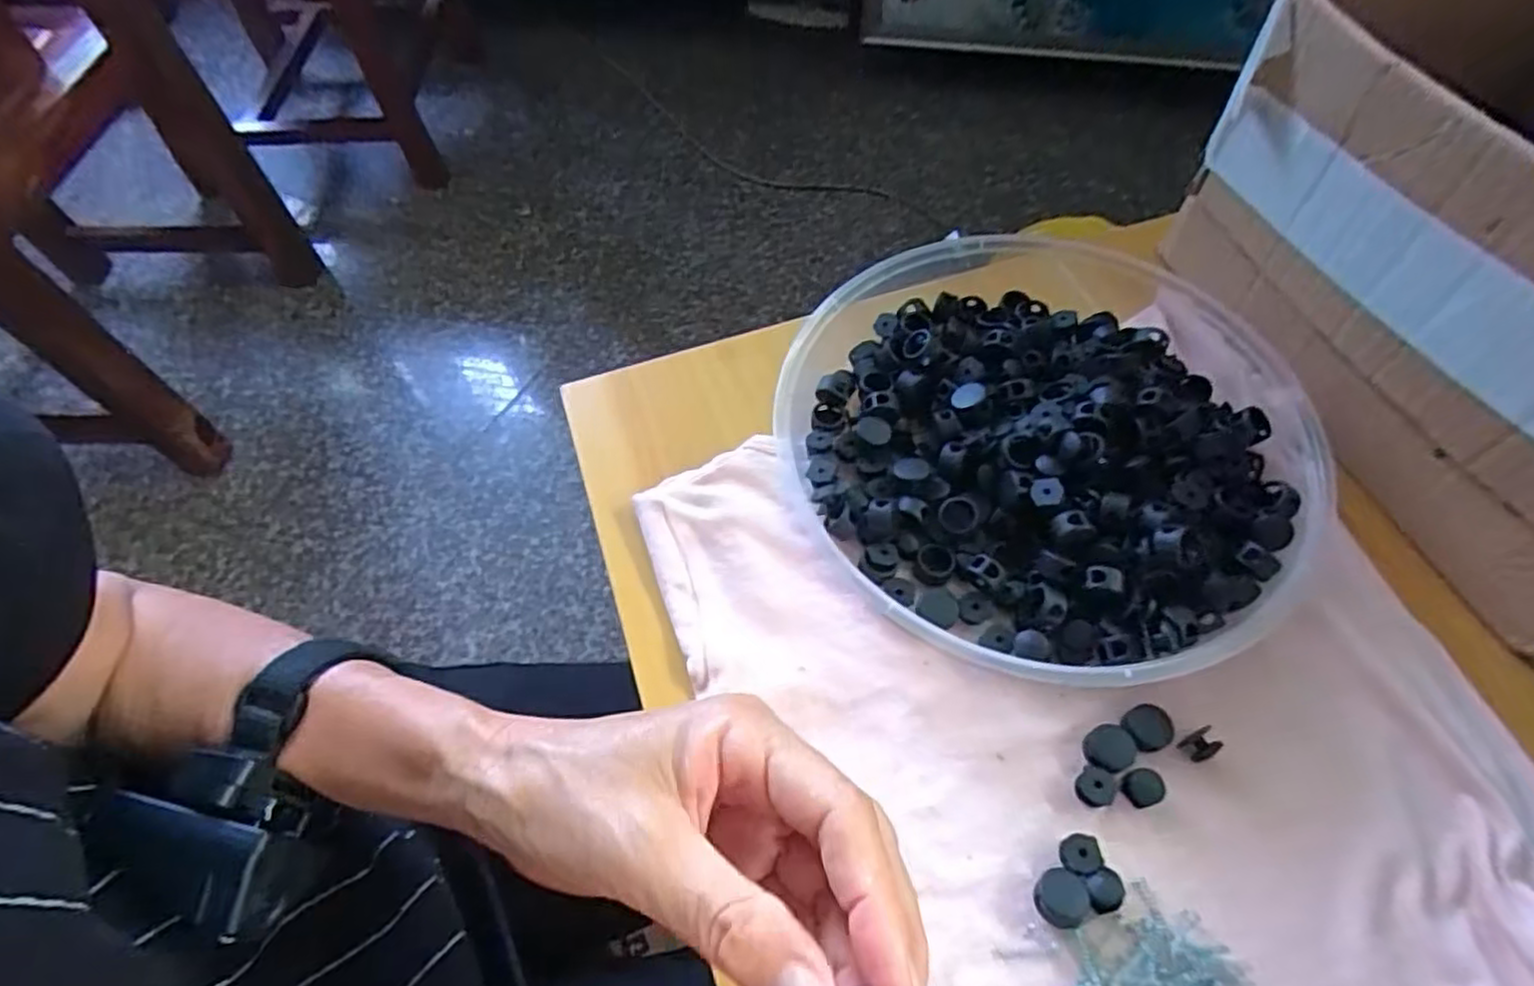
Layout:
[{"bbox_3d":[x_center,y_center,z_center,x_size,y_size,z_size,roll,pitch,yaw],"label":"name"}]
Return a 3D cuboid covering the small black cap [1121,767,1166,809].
[{"bbox_3d":[0.142,0.111,0.276,0.014,0.004,0.013,-1,59,2],"label":"small black cap"}]

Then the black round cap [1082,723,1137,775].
[{"bbox_3d":[0.132,0.099,0.284,0.019,0.004,0.017,-9,59,-2],"label":"black round cap"}]

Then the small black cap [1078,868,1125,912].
[{"bbox_3d":[0.119,0.140,0.259,0.014,0.005,0.013,-1,59,2],"label":"small black cap"}]

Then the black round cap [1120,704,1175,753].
[{"bbox_3d":[0.149,0.091,0.285,0.017,0.004,0.017,-1,59,2],"label":"black round cap"}]

